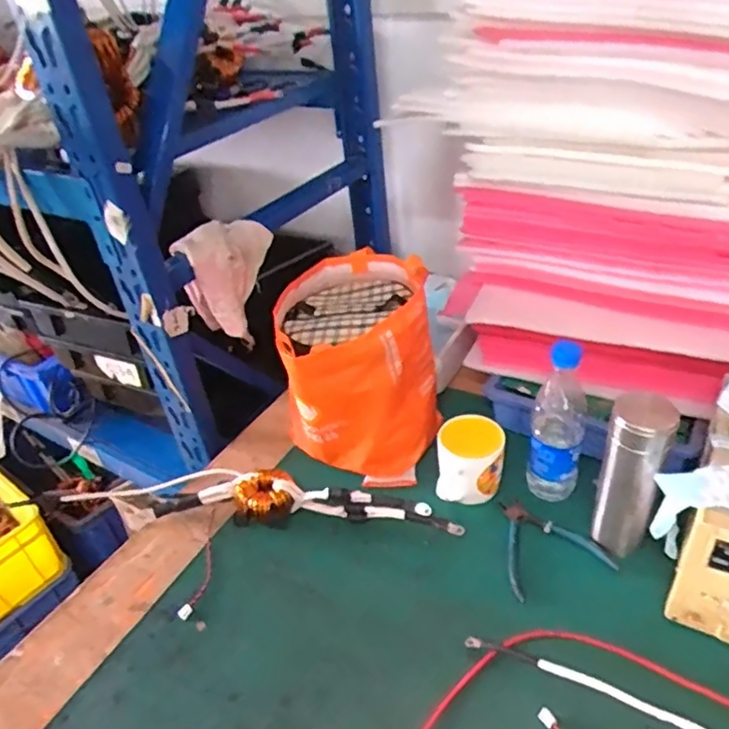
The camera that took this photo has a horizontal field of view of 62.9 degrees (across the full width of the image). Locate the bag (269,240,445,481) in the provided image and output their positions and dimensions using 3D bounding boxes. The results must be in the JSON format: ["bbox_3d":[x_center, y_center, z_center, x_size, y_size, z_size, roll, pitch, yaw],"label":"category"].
[{"bbox_3d":[-0.003,0.007,0.860,0.200,0.242,0.243,-6,36,2],"label":"bag"}]

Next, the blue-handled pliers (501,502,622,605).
[{"bbox_3d":[0.220,0.215,0.730,0.125,0.013,0.123,-13,37,-8],"label":"blue-handled pliers"}]

